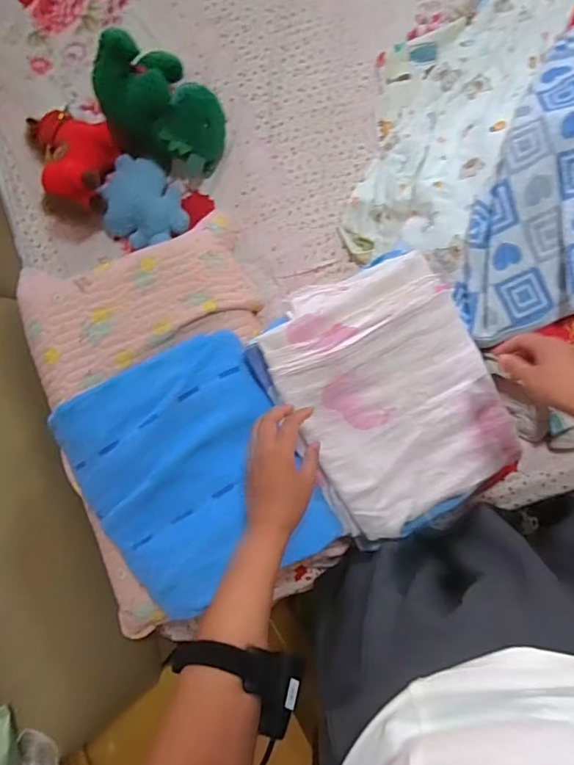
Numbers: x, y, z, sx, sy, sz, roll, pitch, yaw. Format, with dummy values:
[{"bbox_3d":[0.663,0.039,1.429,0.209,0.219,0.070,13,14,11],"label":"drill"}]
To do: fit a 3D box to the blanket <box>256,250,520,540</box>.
[{"bbox_3d":[0.147,0.013,0.684,0.270,0.088,0.343,-32,82,6],"label":"blanket"}]

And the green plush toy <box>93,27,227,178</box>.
[{"bbox_3d":[-0.248,-0.517,0.932,0.192,0.165,0.262,-40,81,5],"label":"green plush toy"}]

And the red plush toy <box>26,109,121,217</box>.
[{"bbox_3d":[-0.410,-0.438,0.965,0.159,0.107,0.237,-24,83,7],"label":"red plush toy"}]

